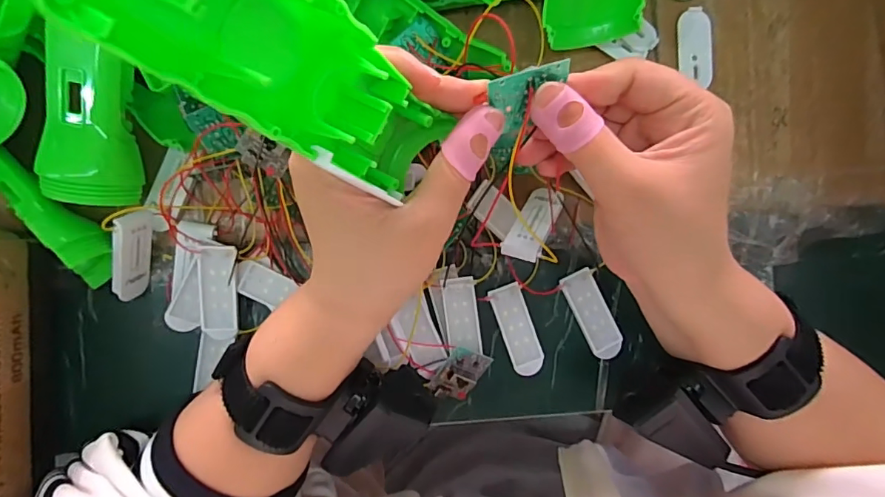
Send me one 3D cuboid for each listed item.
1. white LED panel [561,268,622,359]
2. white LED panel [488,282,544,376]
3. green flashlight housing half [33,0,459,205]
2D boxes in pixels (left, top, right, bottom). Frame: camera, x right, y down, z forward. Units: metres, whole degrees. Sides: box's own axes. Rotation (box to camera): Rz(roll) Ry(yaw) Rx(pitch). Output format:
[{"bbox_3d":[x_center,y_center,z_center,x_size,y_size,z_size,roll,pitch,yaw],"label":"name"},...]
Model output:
[{"bbox_3d":[0.095,0.042,0.308,0.020,0.008,0.057,-25,90,-2],"label":"white LED panel"},{"bbox_3d":[0.047,0.051,0.305,0.021,0.005,0.057,-20,90,-2],"label":"white LED panel"},{"bbox_3d":[-0.038,-0.051,0.140,0.020,0.130,0.042,20,90,22],"label":"green flashlight housing half"}]

